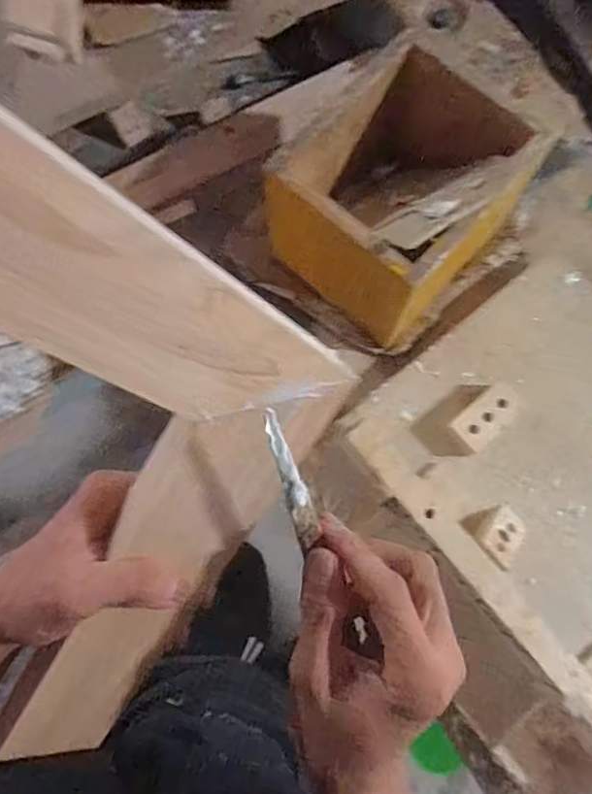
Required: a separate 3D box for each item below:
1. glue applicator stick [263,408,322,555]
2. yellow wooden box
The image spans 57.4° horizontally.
[{"bbox_3d":[-0.001,0.035,0.221,0.011,0.072,0.004,-19,32,-5],"label":"glue applicator stick"},{"bbox_3d":[0.099,-0.199,0.546,0.181,0.153,0.208,42,79,10],"label":"yellow wooden box"}]

